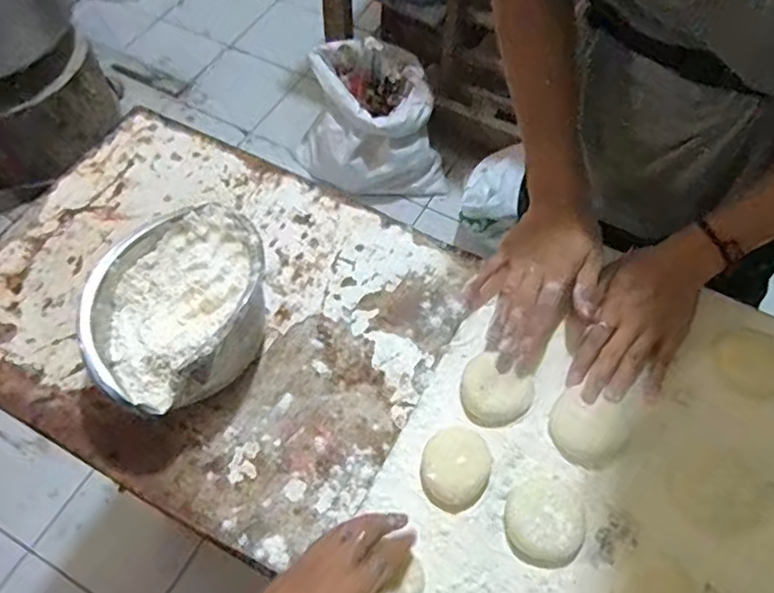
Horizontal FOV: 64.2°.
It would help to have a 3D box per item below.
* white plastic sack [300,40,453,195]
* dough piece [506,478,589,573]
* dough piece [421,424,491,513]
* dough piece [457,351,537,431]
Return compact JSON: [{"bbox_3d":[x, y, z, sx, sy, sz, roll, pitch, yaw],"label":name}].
[{"bbox_3d":[-0.065,-0.489,1.690,0.380,0.335,0.344,-12,60,-7],"label":"white plastic sack"},{"bbox_3d":[0.137,0.193,0.533,0.067,0.023,0.073,0,59,0],"label":"dough piece"},{"bbox_3d":[0.060,0.155,0.553,0.060,0.033,0.068,33,65,18],"label":"dough piece"},{"bbox_3d":[0.102,0.094,0.593,0.068,0.023,0.060,28,63,16],"label":"dough piece"}]

